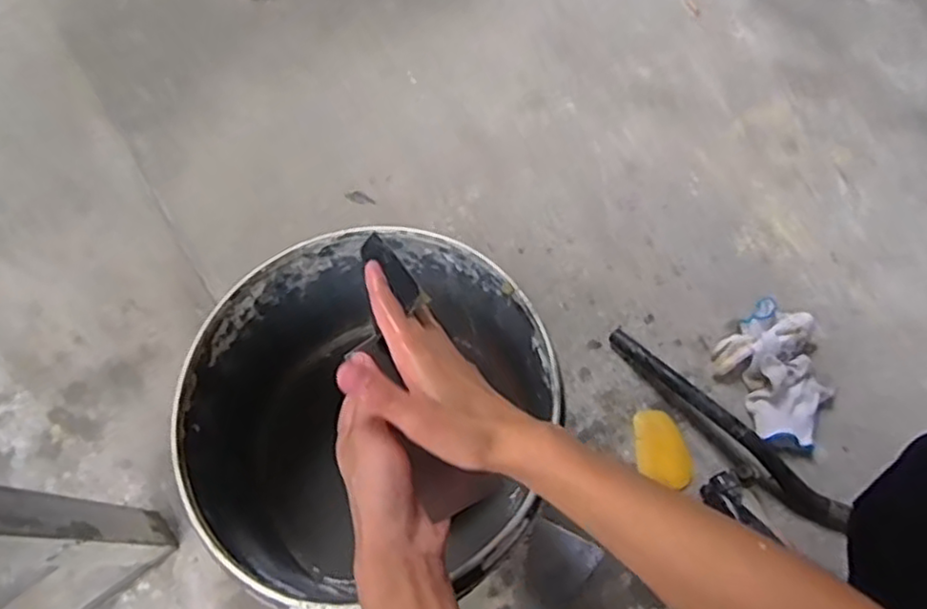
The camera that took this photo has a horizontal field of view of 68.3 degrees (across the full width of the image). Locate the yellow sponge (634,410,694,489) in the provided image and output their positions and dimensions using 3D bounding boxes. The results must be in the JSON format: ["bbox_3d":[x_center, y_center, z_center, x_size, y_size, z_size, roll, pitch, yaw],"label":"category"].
[{"bbox_3d":[0.260,0.184,0.880,0.070,0.016,0.092,0,67,1],"label":"yellow sponge"}]

